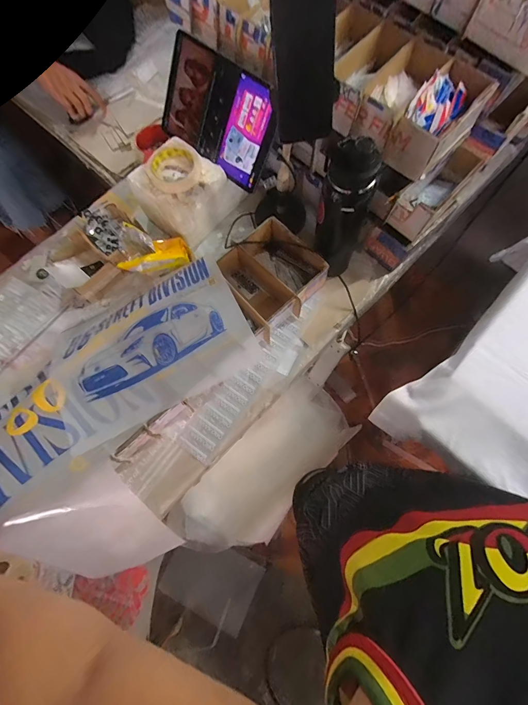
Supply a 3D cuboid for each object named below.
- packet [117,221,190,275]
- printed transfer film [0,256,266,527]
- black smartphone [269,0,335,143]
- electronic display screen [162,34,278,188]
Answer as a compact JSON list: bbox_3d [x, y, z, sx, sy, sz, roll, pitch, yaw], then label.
[{"bbox_3d":[-0.214,-0.198,0.638,0.129,0.061,0.087,-21,73,-5],"label":"packet"},{"bbox_3d":[-0.259,0.051,0.558,0.510,0.146,0.238,-37,75,-9],"label":"printed transfer film"},{"bbox_3d":[0.049,-0.359,0.413,0.074,0.168,0.010,-2,55,7],"label":"black smartphone"},{"bbox_3d":[-0.087,-0.432,0.600,0.251,0.156,0.011,40,41,12],"label":"electronic display screen"}]

